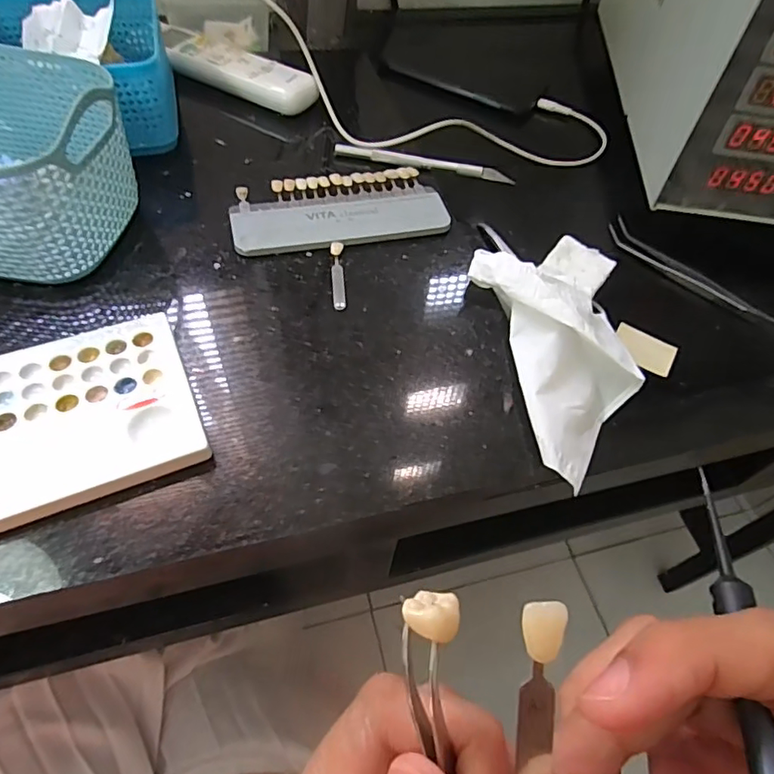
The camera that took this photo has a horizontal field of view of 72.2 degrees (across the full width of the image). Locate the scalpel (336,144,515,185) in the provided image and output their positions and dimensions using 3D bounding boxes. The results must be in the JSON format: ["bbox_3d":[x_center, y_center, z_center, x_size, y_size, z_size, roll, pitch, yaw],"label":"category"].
[{"bbox_3d":[0.029,-0.177,0.421,0.139,0.009,0.014,9,55,1],"label":"scalpel"}]

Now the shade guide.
[{"bbox_3d":[-0.034,-0.127,0.377,0.146,0.005,0.070,-10,57,-12],"label":"shade guide"}]

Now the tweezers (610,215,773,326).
[{"bbox_3d":[0.229,-0.083,0.393,0.146,0.008,0.019,40,61,21],"label":"tweezers"}]

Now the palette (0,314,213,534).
[{"bbox_3d":[-0.174,0.022,0.256,0.153,0.013,0.096,-19,59,-17],"label":"palette"}]

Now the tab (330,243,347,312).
[{"bbox_3d":[-0.031,-0.072,0.342,0.009,0.004,0.057,-1,55,-6],"label":"tab"}]

